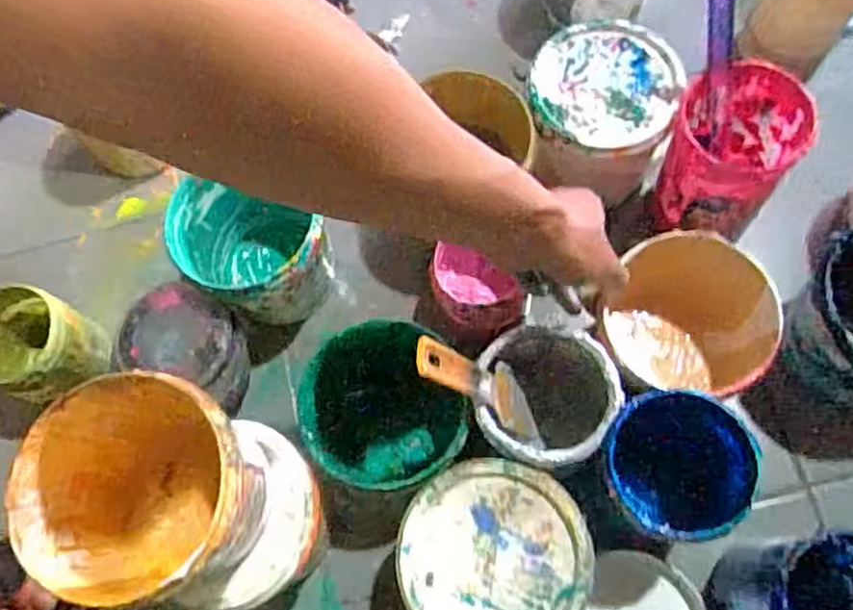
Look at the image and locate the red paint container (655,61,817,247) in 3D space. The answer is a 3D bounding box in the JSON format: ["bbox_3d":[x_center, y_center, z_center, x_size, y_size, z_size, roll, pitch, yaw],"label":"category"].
[{"bbox_3d":[0.242,-0.117,0.587,0.085,0.123,0.094,37,70,21],"label":"red paint container"}]

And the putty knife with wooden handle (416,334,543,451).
[{"bbox_3d":[0.045,0.060,0.515,0.009,0.226,0.047,-6,68,25],"label":"putty knife with wooden handle"}]

